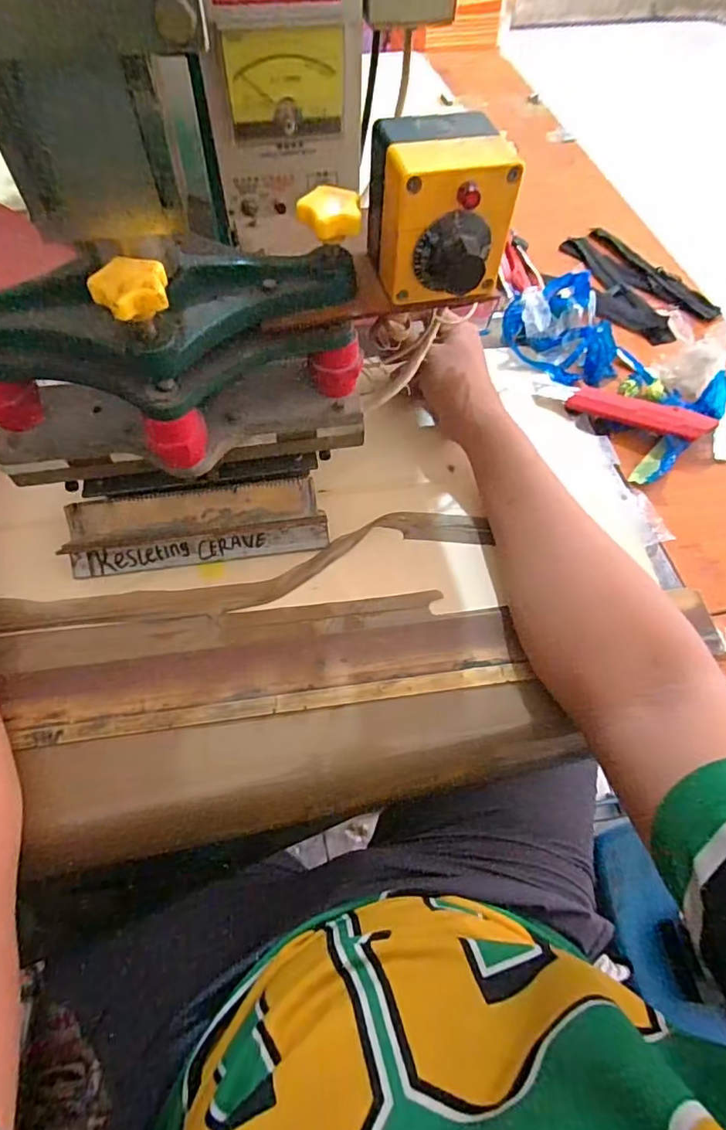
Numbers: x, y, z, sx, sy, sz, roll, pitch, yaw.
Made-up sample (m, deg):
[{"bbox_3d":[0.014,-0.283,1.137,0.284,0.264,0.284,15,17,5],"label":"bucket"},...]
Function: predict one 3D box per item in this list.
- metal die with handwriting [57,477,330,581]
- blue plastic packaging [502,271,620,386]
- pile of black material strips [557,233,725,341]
[{"bbox_3d":[-0.132,-0.032,0.442,0.198,0.045,0.046,-7,61,-7],"label":"metal die with handwriting"},{"bbox_3d":[0.215,-0.252,0.579,0.124,0.054,0.117,22,61,10],"label":"blue plastic packaging"},{"bbox_3d":[0.316,-0.341,0.656,0.127,0.016,0.199,-27,65,-17],"label":"pile of black material strips"}]

